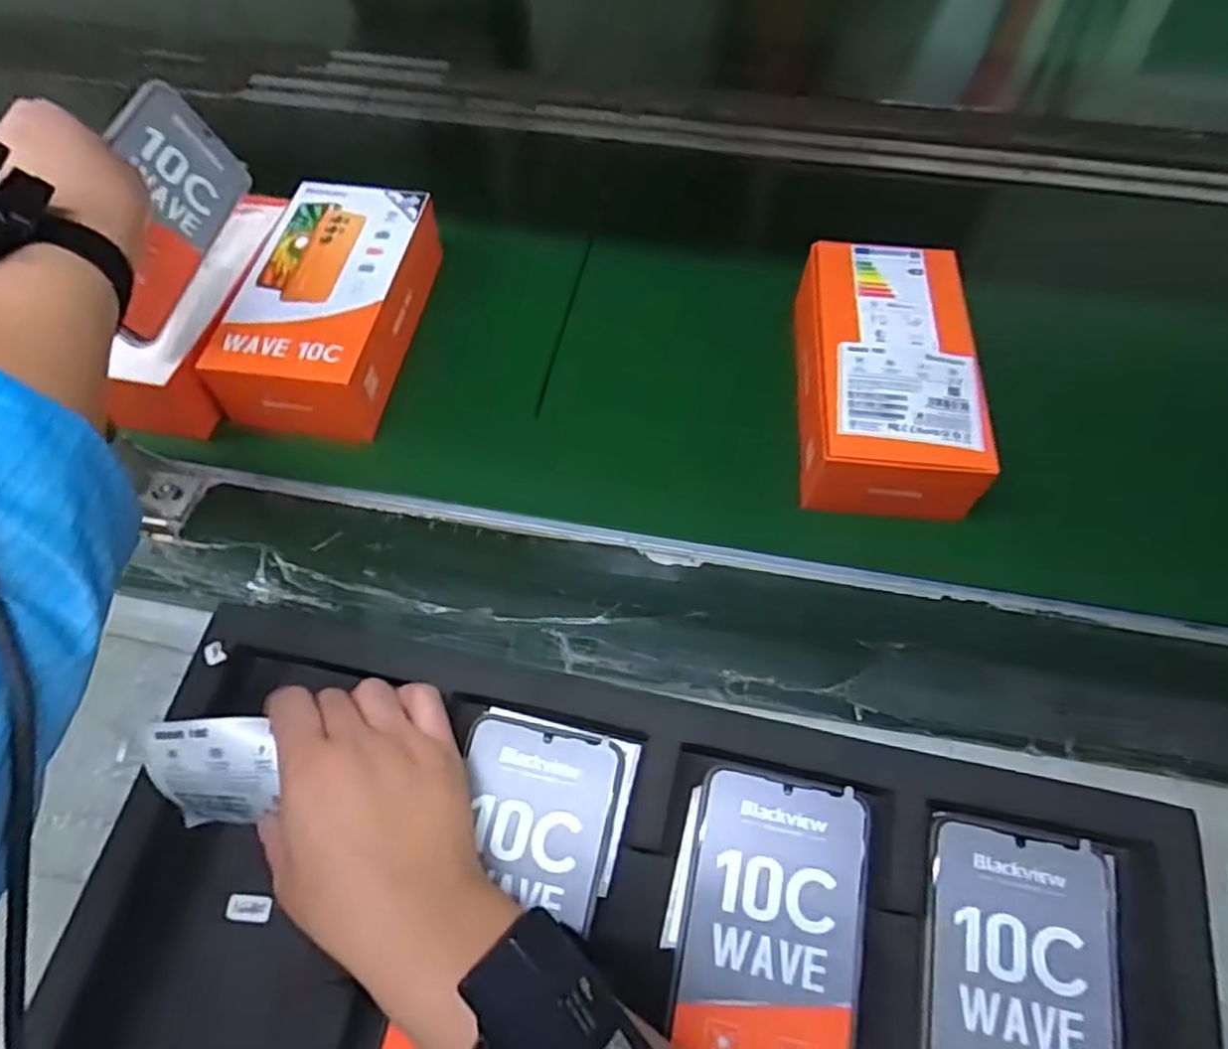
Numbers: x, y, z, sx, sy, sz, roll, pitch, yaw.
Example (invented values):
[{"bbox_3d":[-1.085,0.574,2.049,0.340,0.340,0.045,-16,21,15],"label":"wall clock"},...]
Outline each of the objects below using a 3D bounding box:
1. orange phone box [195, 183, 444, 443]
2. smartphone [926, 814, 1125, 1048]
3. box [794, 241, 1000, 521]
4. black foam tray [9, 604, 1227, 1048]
[{"bbox_3d":[-0.197,-0.155,0.516,0.102,0.052,0.195,7,59,4],"label":"orange phone box"},{"bbox_3d":[0.176,0.219,0.308,0.082,0.016,0.167,10,59,7],"label":"smartphone"},{"bbox_3d":[0.177,-0.101,0.483,0.110,0.047,0.196,6,59,4],"label":"box"},{"bbox_3d":[0.010,0.183,0.319,0.478,0.039,0.217,10,59,7],"label":"black foam tray"}]

